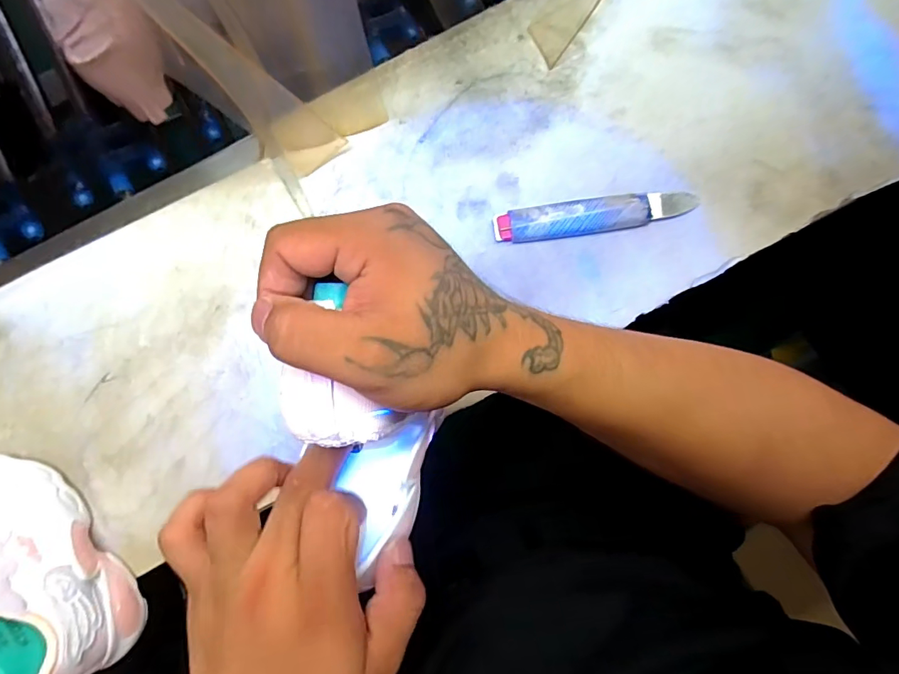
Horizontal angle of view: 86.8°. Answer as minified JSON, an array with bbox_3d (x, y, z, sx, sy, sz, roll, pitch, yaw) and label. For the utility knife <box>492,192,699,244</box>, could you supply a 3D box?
[{"bbox_3d":[0.121,-0.101,0.393,0.165,0.011,0.029,-8,86,1],"label":"utility knife"}]

